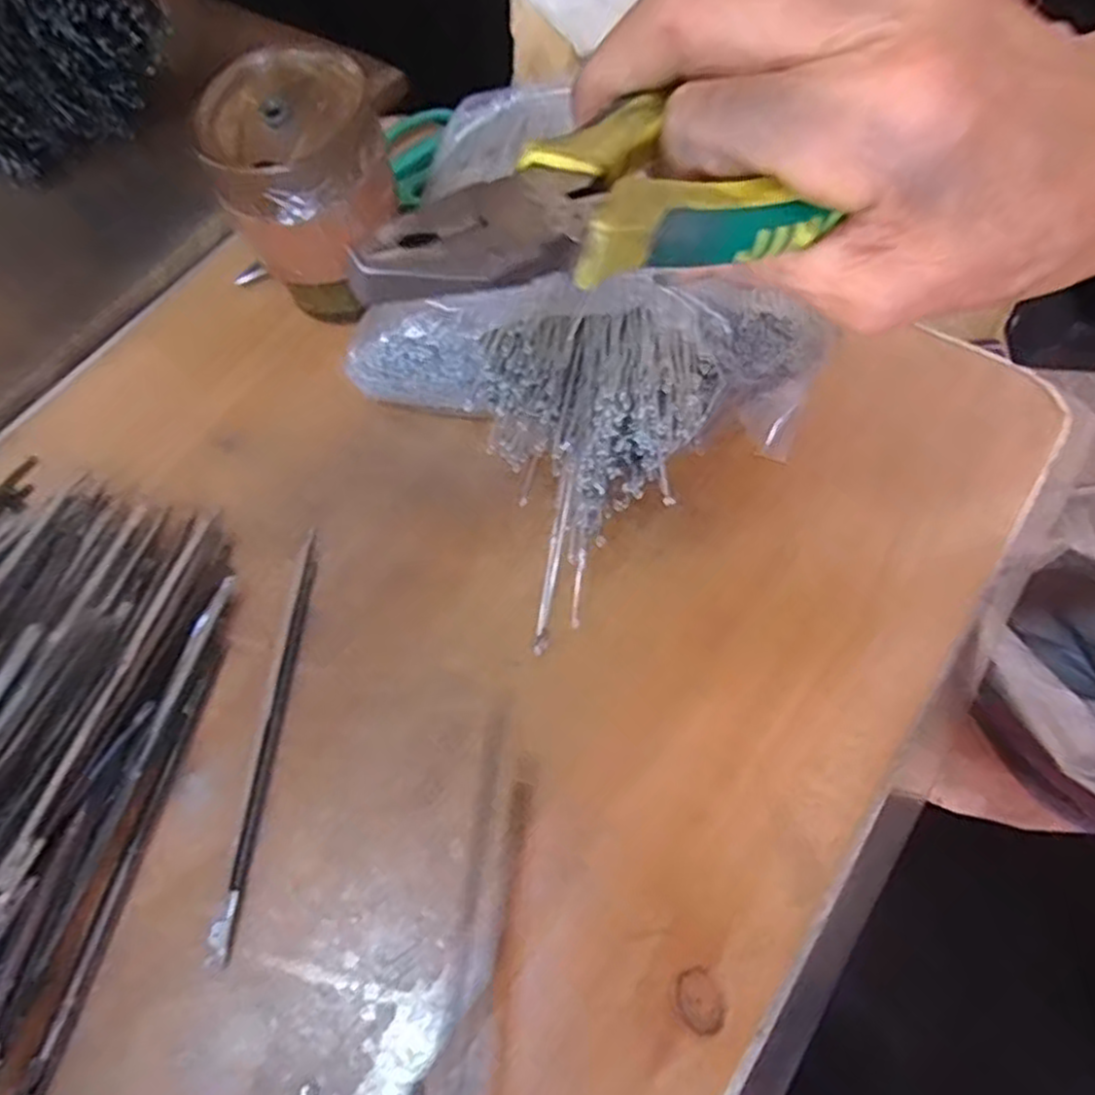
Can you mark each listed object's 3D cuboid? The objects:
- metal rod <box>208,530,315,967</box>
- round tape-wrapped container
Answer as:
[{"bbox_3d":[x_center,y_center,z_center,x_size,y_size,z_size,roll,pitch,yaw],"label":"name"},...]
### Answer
[{"bbox_3d":[-0.121,0.077,0.325,0.008,0.004,0.184,1,64,5],"label":"metal rod"},{"bbox_3d":[-0.119,-0.180,0.384,0.082,0.104,0.082,-2,64,3],"label":"round tape-wrapped container"}]

